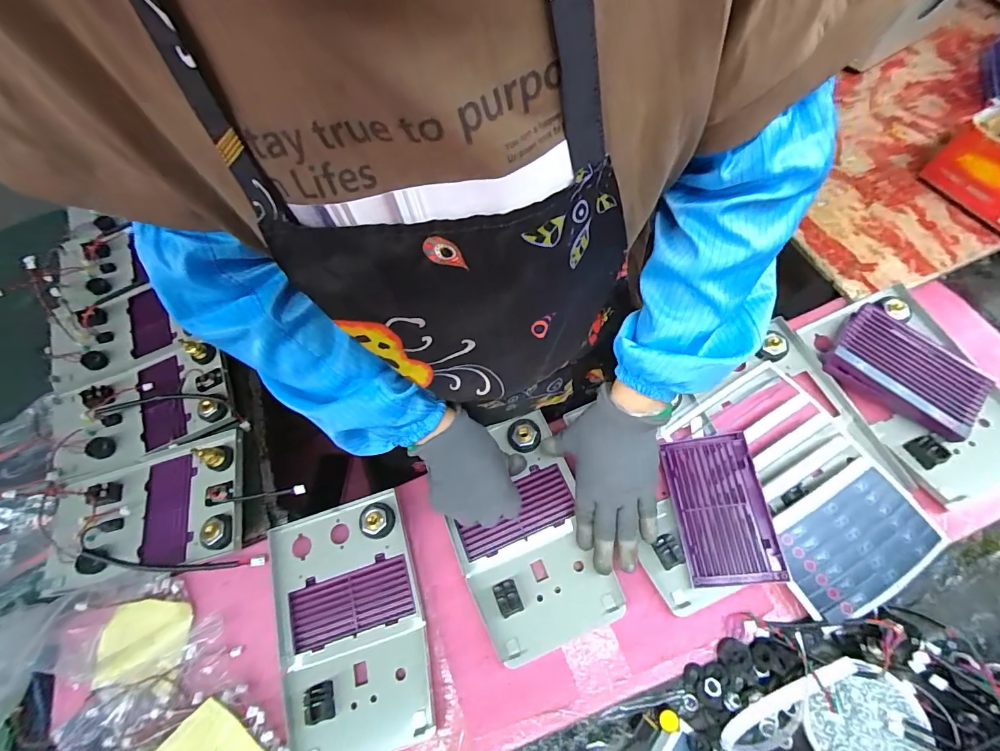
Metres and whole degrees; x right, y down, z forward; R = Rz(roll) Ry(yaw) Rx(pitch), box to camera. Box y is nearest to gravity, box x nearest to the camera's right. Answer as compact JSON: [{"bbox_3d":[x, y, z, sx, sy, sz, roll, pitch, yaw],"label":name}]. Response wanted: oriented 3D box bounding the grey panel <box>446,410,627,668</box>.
[{"bbox_3d":[0.023,0.167,0.471,0.143,0.025,0.227,-21,67,-6],"label":"grey panel"}]

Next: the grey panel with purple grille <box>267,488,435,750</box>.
[{"bbox_3d":[-0.157,0.256,0.446,0.148,0.028,0.232,-19,63,-2],"label":"grey panel with purple grille"}]

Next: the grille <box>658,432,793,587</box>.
[{"bbox_3d":[0.229,0.137,0.451,0.086,0.005,0.148,-12,63,15],"label":"grille"}]

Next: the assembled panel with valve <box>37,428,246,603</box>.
[{"bbox_3d":[-0.421,0.160,0.512,0.238,0.066,0.149,-13,64,-1],"label":"assembled panel with valve"}]

